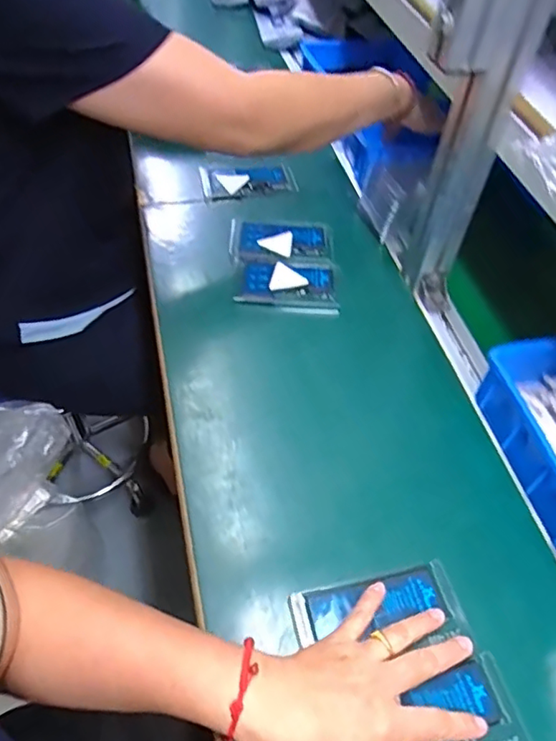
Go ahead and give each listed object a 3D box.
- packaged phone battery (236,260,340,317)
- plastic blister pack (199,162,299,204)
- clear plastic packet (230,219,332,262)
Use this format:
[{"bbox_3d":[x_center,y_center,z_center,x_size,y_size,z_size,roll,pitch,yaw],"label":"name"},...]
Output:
[{"bbox_3d":[0.014,-0.102,0.659,0.113,0.016,0.077,3,51,-3],"label":"packaged phone battery"},{"bbox_3d":[-0.041,-0.263,0.776,0.126,0.011,0.065,-10,53,-14],"label":"plastic blister pack"},{"bbox_3d":[0.004,-0.159,0.696,0.124,0.011,0.076,3,51,-4],"label":"clear plastic packet"}]

